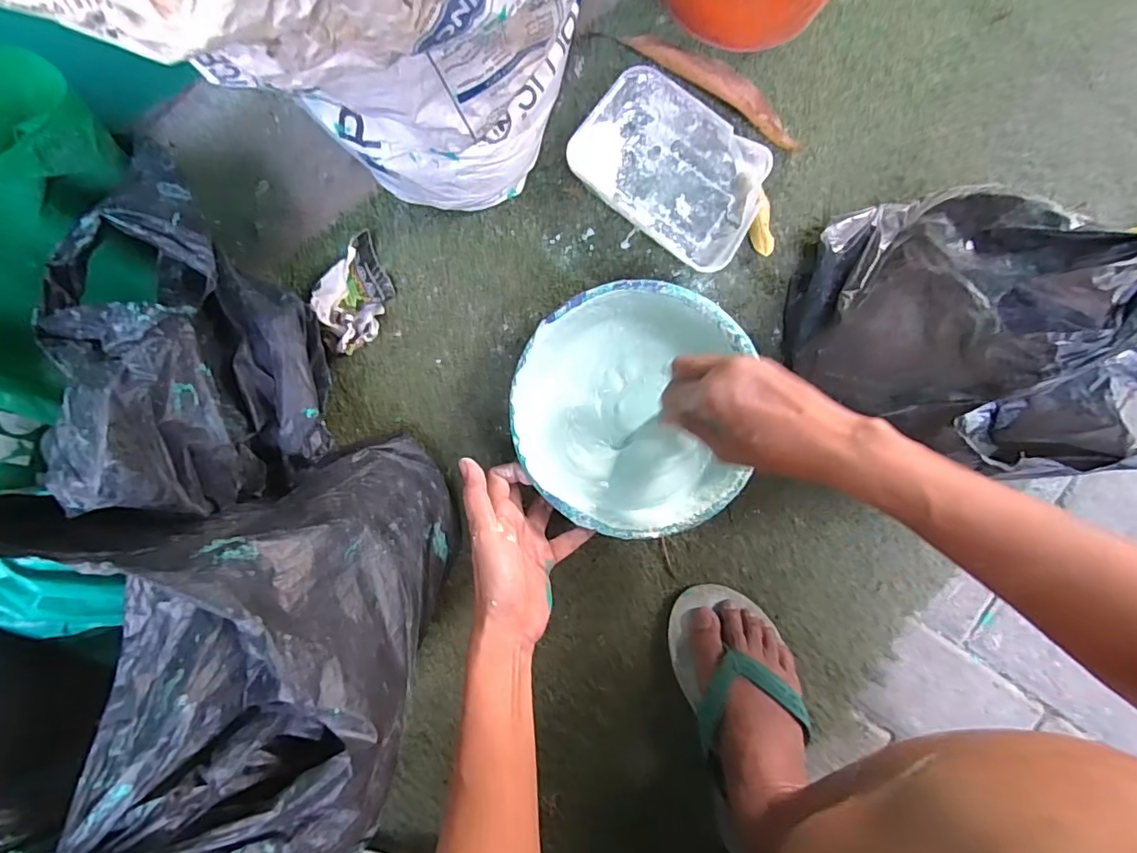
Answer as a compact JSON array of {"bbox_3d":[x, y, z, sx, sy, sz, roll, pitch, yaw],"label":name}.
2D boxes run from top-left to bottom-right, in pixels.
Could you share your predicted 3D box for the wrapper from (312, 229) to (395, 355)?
[{"bbox_3d":[-0.179,-0.112,0.459,0.049,0.045,0.102,14,88,-3],"label":"wrapper"}]

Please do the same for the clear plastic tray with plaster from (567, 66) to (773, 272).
[{"bbox_3d":[0.091,-0.226,0.484,0.171,0.037,0.114,37,87,-2],"label":"clear plastic tray with plaster"}]

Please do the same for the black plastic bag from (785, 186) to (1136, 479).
[{"bbox_3d":[0.327,-0.074,0.403,0.243,0.223,0.220,10,87,-2],"label":"black plastic bag"}]

